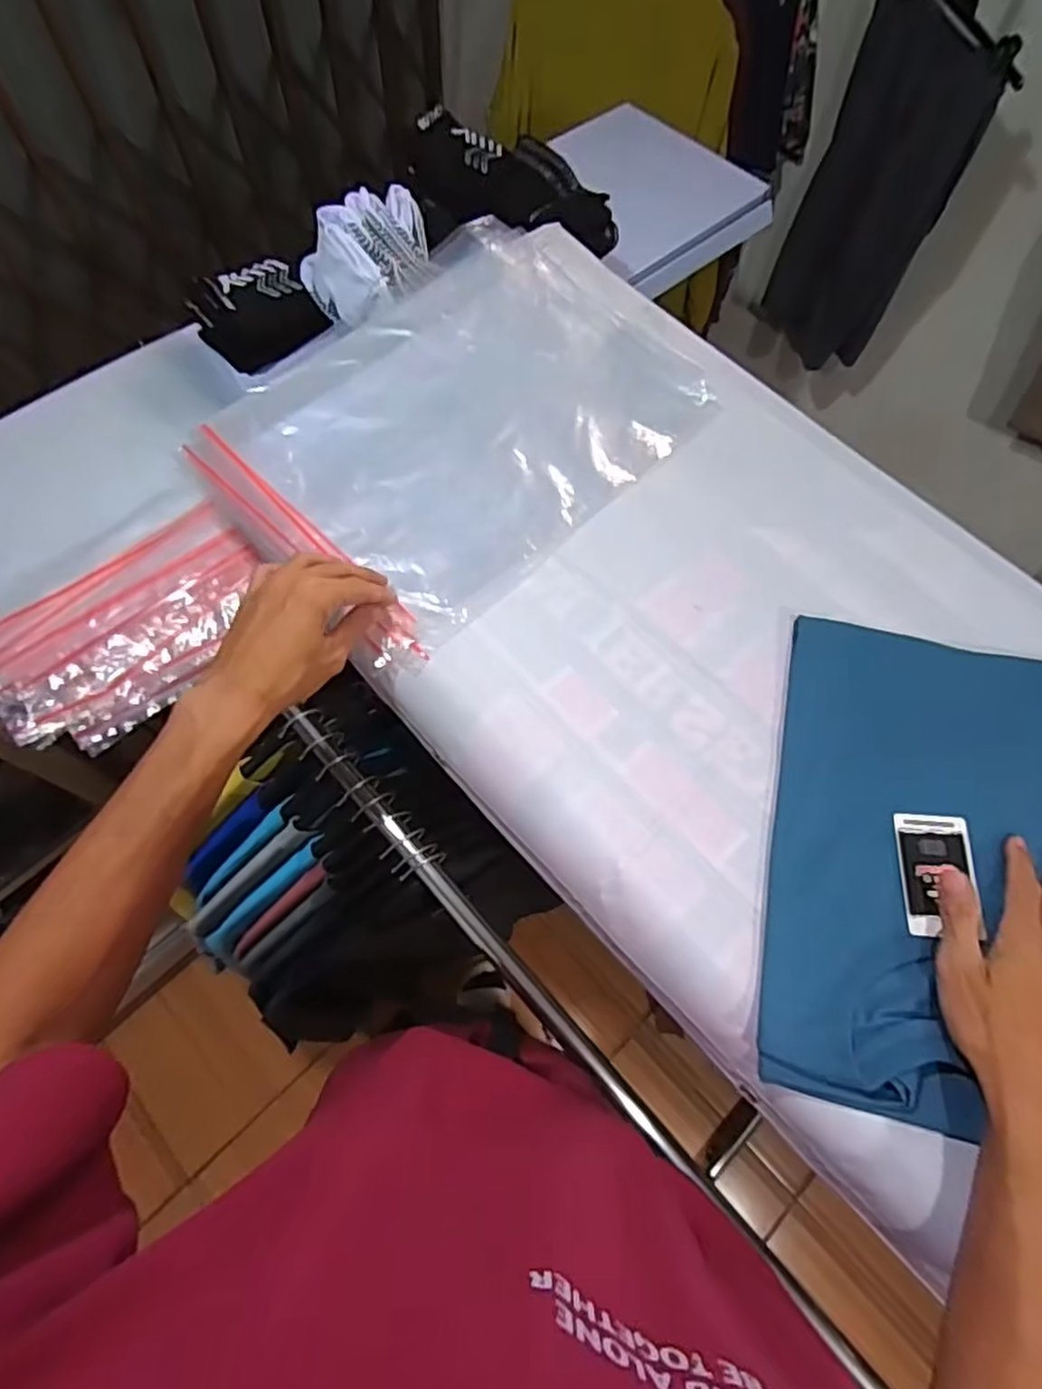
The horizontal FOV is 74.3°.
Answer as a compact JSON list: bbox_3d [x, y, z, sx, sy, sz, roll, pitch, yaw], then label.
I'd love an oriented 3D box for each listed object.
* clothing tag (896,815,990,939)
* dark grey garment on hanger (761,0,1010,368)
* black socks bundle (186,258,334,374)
[{"bbox_3d":[0.294,0.126,0.482,0.050,0.010,0.085,4,67,2],"label":"clothing tag"},{"bbox_3d":[0.593,-0.837,1.187,0.062,0.526,0.289,-24,66,-13],"label":"dark grey garment on hanger"},{"bbox_3d":[-0.296,-0.433,0.766,0.120,0.081,0.073,-36,73,-16],"label":"black socks bundle"}]

